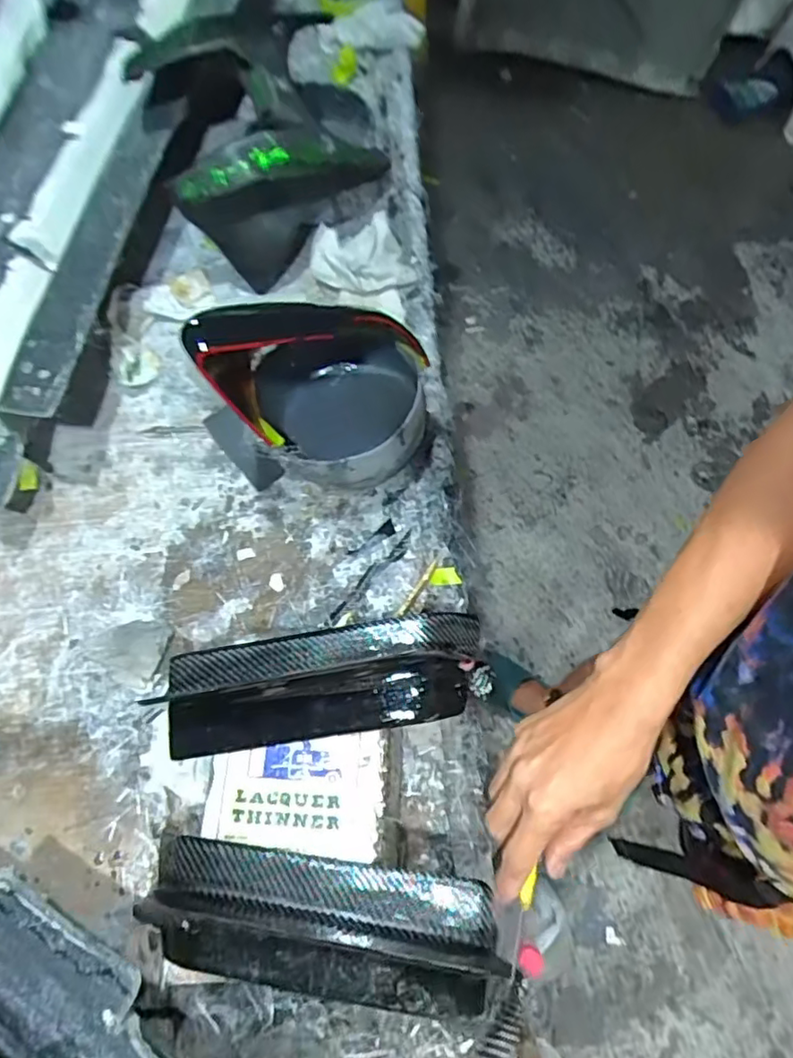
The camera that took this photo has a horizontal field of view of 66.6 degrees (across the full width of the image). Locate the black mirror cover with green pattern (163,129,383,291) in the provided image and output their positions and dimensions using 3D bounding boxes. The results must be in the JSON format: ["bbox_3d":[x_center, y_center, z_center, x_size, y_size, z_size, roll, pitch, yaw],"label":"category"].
[{"bbox_3d":[-0.134,-0.418,0.749,0.254,0.152,0.086,-37,75,-10],"label":"black mirror cover with green pattern"}]

